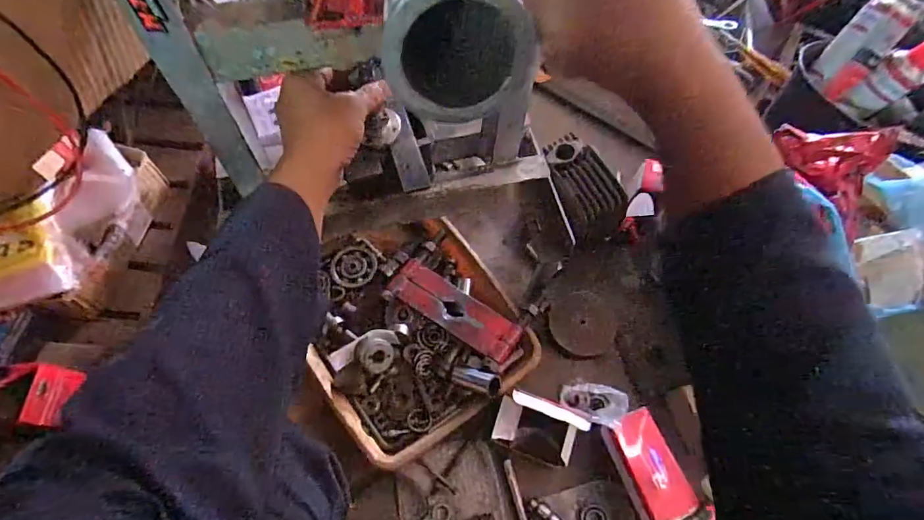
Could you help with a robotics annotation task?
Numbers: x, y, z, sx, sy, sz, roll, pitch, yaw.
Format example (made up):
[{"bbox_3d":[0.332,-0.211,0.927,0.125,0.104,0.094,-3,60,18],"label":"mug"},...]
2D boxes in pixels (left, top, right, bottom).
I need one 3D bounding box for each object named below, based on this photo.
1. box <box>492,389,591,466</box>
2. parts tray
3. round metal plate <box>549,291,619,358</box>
[{"bbox_3d":[0.093,0.214,0.606,0.101,0.109,0.058,20,65,6],"label":"box"},{"bbox_3d":[-0.076,0.083,0.702,0.281,0.060,0.331,-30,70,-17],"label":"parts tray"},{"bbox_3d":[0.179,0.095,0.717,0.092,0.004,0.093,1,91,23],"label":"round metal plate"}]

